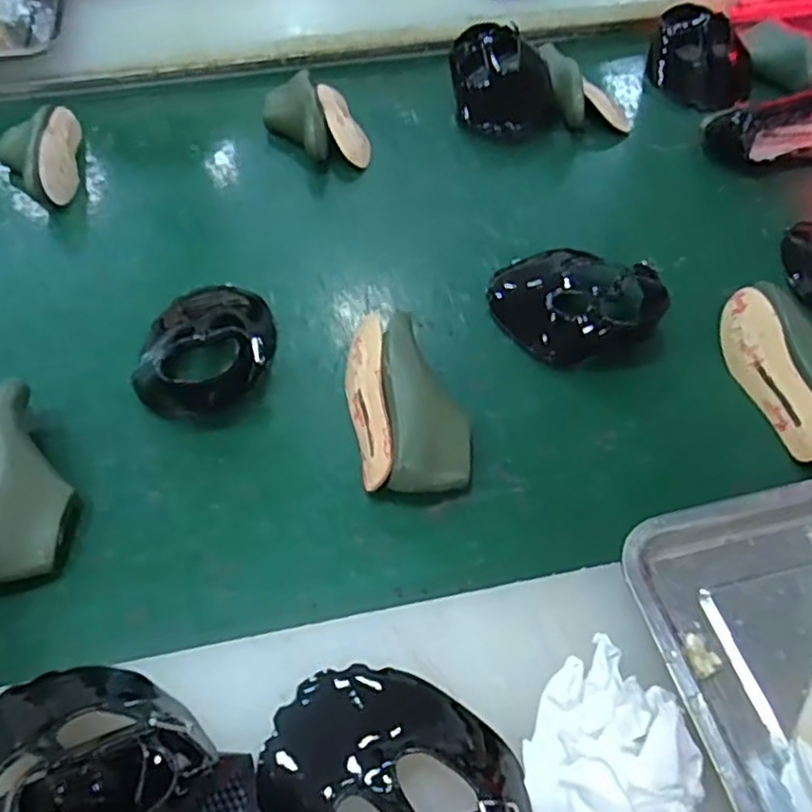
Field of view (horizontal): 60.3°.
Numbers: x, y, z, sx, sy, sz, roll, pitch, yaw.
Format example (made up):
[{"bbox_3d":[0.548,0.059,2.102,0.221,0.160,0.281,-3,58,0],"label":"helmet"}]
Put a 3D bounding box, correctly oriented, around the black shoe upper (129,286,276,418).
[{"bbox_3d":[-0.198,-0.072,0.680,0.131,0.062,0.168,-15,53,-9],"label":"black shoe upper"}]

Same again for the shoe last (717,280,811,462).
[{"bbox_3d":[0.362,-0.036,0.638,0.088,0.061,0.185,-11,53,-7],"label":"shoe last"}]

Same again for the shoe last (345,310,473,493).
[{"bbox_3d":[0.000,-0.003,0.620,0.098,0.059,0.179,-10,53,-6],"label":"shoe last"}]

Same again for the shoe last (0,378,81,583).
[{"bbox_3d":[-0.324,0.060,0.577,0.090,0.058,0.174,-8,53,-4],"label":"shoe last"}]

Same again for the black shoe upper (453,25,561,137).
[{"bbox_3d":[0.130,-0.428,0.931,0.122,0.093,0.149,-8,53,-4],"label":"black shoe upper"}]

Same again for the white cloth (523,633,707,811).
[{"bbox_3d":[0.115,0.204,0.408,0.108,0.047,0.140,-1,55,-1],"label":"white cloth"}]

